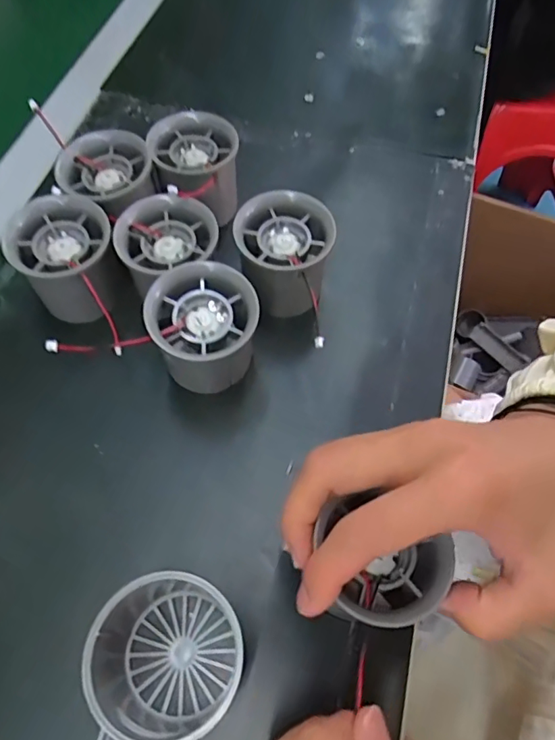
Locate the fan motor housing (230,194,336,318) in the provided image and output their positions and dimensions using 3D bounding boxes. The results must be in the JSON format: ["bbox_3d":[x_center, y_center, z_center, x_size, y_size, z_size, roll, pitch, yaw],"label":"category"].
[{"bbox_3d":[0.004,-0.062,0.305,0.057,0.058,0.066,-7,63,-6],"label":"fan motor housing"}]

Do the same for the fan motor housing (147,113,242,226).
[{"bbox_3d":[-0.053,-0.127,0.336,0.054,0.056,0.060,-1,63,-3],"label":"fan motor housing"}]

